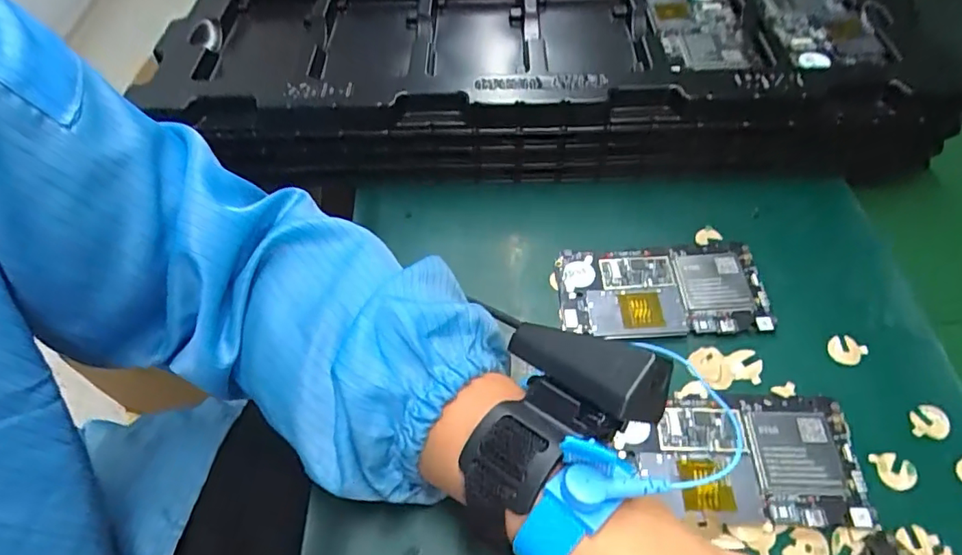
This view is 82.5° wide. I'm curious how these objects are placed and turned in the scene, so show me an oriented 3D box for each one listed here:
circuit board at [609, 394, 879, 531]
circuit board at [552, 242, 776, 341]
[{"bbox_3d":[0.140,0.094,0.283,0.105,0.008,0.064,0,55,2],"label":"circuit board"},{"bbox_3d":[0.113,0.009,0.348,0.124,0.008,0.065,-3,55,0],"label":"circuit board"}]

